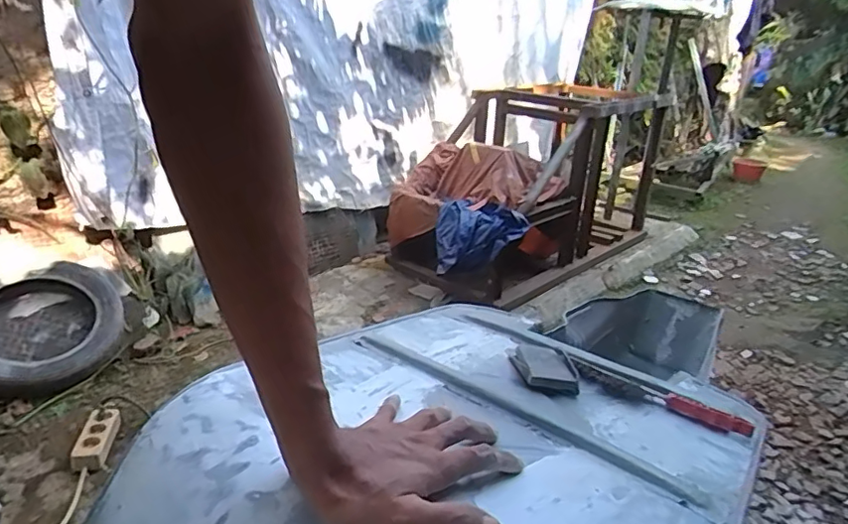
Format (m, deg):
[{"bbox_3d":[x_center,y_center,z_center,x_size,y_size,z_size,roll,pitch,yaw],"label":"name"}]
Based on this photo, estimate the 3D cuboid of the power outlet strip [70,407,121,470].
[{"bbox_3d":[-0.722,0.392,1.218,0.072,0.044,0.164,-3,23,-14],"label":"power outlet strip"}]

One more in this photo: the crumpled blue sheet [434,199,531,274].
[{"bbox_3d":[0.190,-0.087,1.931,0.289,0.221,0.227,2,23,-1],"label":"crumpled blue sheet"}]

